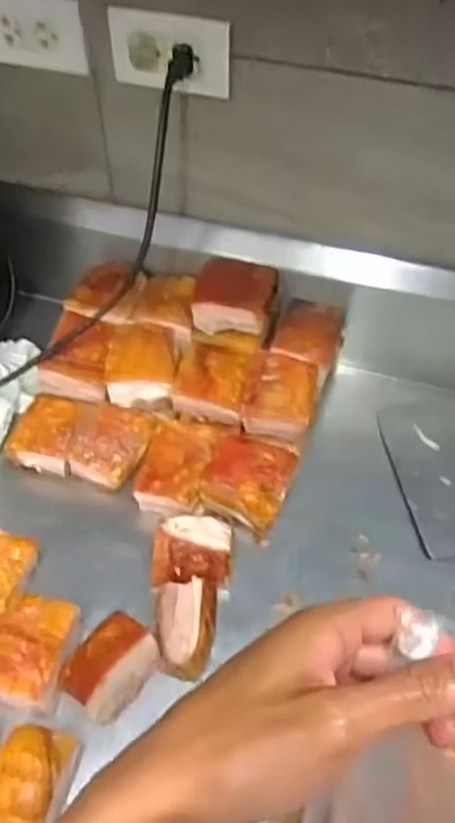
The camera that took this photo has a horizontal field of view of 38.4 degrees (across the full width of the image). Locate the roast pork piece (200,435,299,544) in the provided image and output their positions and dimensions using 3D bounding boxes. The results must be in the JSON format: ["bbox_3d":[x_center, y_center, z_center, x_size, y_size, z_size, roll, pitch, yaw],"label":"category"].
[{"bbox_3d":[0.021,0.078,0.707,0.086,0.055,0.086,20,55,14],"label":"roast pork piece"}]

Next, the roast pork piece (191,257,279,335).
[{"bbox_3d":[0.009,-0.129,0.746,0.084,0.047,0.086,12,53,8],"label":"roast pork piece"}]

